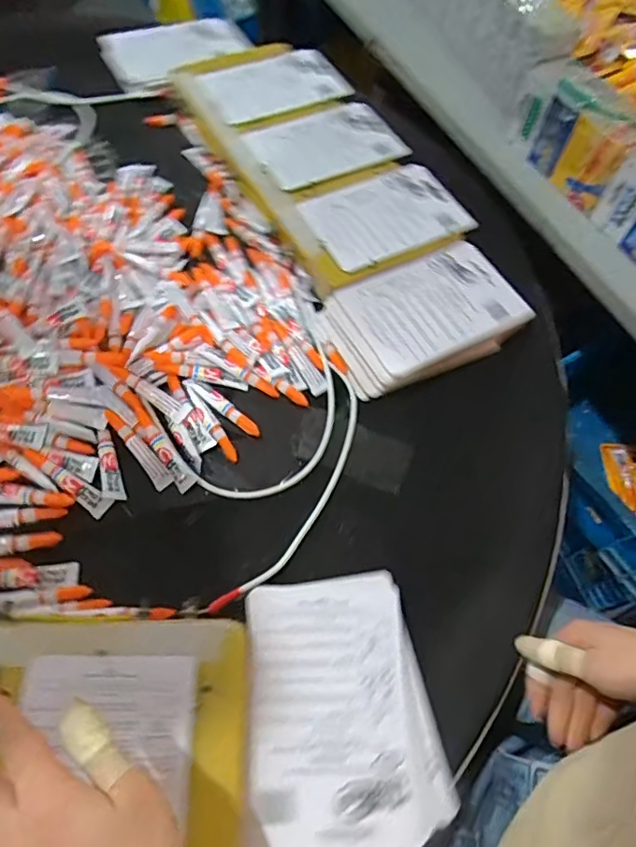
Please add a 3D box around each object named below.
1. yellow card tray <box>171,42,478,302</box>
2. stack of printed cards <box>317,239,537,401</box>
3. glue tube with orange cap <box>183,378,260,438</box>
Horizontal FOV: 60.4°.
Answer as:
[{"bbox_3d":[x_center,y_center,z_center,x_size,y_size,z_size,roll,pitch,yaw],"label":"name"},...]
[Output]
[{"bbox_3d":[-0.006,-0.322,0.653,0.202,0.044,0.396,-25,67,-15],"label":"yellow card tray"},{"bbox_3d":[0.110,-0.106,0.553,0.199,0.029,0.128,-26,67,-15],"label":"stack of printed cards"},{"bbox_3d":[-0.088,-0.015,0.502,0.085,0.009,0.014,36,67,15],"label":"glue tube with orange cap"}]

